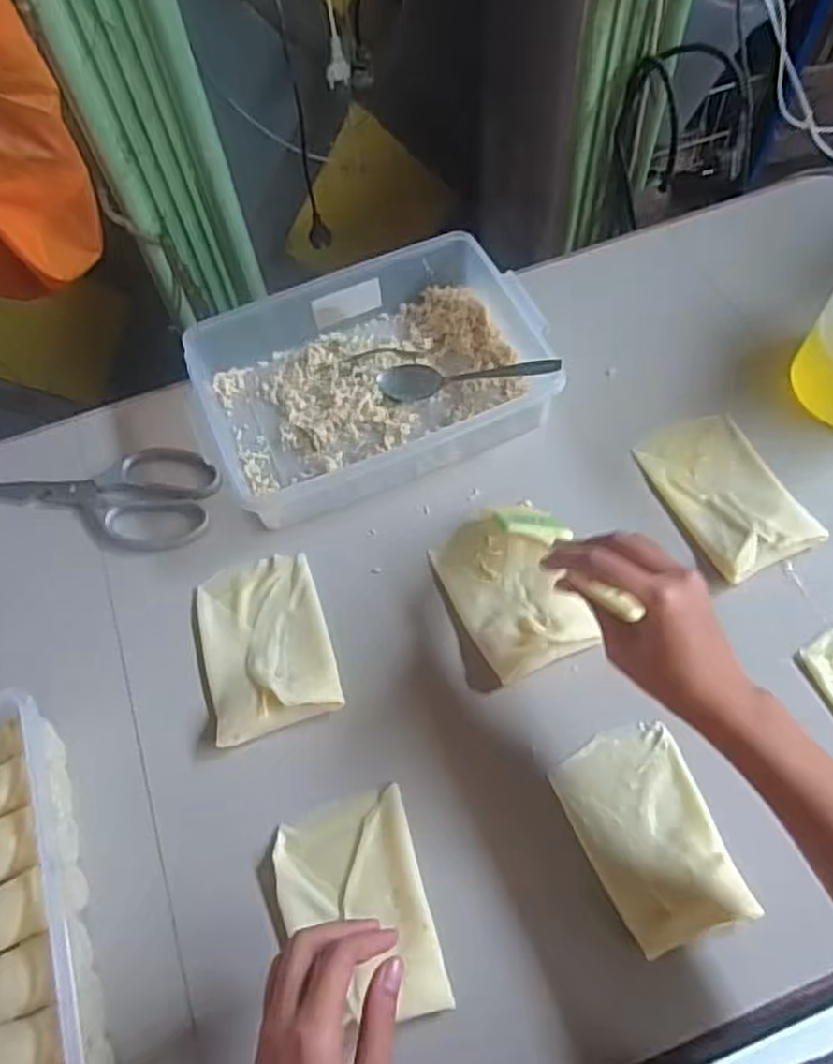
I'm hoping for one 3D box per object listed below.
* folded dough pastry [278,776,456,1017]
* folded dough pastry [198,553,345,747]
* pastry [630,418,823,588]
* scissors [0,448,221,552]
[{"bbox_3d":[-0.038,0.238,0.464,0.089,0.023,0.129,-16,65,-4],"label":"folded dough pastry"},{"bbox_3d":[-0.113,0.079,0.536,0.092,0.027,0.136,-17,63,-5],"label":"folded dough pastry"},{"bbox_3d":[0.245,-0.033,0.579,0.088,0.010,0.141,-22,55,-3],"label":"pastry"},{"bbox_3d":[-0.272,-0.037,0.615,0.210,0.011,0.090,9,64,8],"label":"scissors"}]

